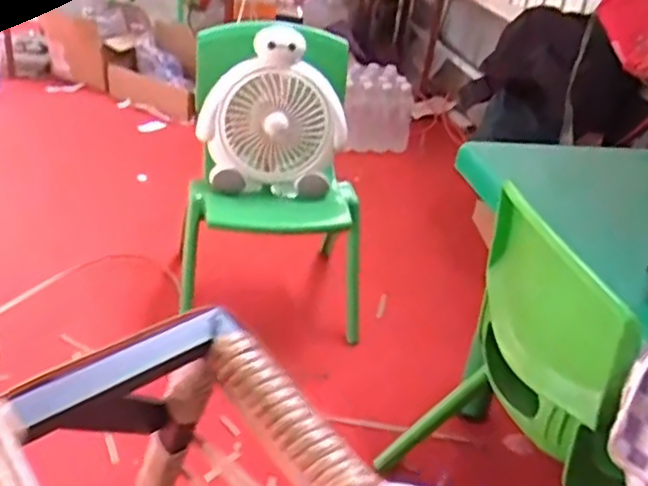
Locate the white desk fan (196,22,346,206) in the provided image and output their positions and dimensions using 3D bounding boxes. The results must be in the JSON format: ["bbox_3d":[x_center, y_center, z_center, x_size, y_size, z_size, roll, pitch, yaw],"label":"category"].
[{"bbox_3d":[-0.091,-0.226,1.250,0.260,0.266,0.090,4,31,-6],"label":"white desk fan"}]

